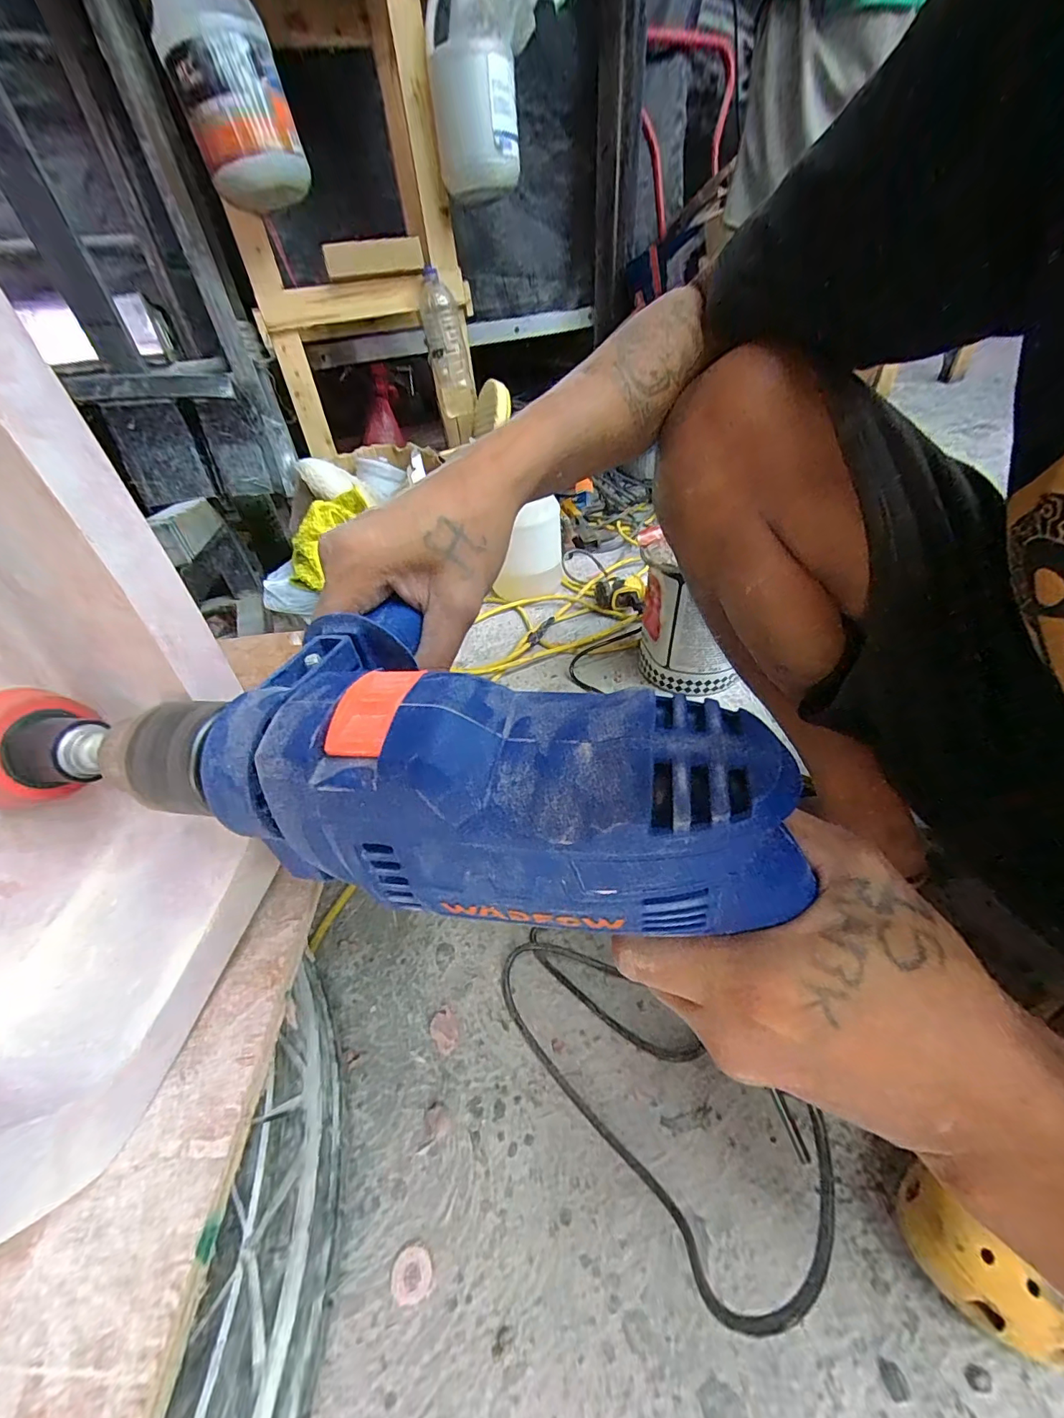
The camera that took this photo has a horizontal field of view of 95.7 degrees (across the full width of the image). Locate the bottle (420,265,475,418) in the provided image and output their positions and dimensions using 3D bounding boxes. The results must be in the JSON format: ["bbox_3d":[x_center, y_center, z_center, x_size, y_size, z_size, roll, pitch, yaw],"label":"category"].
[{"bbox_3d":[-0.180,-0.767,1.030,0.081,0.228,0.078,-9,42,-3],"label":"bottle"}]

